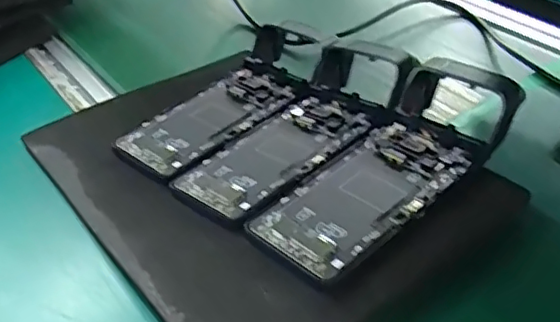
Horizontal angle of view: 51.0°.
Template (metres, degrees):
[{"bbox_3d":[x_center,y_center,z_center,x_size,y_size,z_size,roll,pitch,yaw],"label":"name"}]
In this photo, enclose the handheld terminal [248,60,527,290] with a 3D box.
[{"bbox_3d":[0.086,-0.005,0.418,0.239,0.043,0.087,-33,47,-32],"label":"handheld terminal"}]

